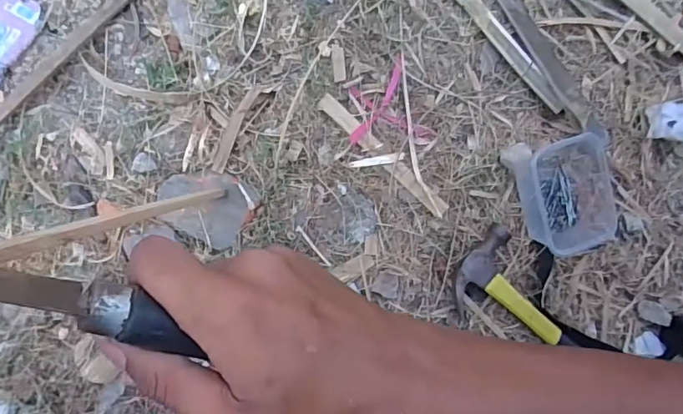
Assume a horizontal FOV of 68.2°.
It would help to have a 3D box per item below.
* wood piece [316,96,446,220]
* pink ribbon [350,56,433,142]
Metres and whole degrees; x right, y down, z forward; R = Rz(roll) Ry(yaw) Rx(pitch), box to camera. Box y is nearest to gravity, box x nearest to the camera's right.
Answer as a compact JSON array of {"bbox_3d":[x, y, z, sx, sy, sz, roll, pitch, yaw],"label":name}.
[{"bbox_3d":[0.043,-0.052,0.517,0.171,0.011,0.017,43,89,-4],"label":"wood piece"},{"bbox_3d":[0.041,-0.099,0.517,0.081,0.013,0.086,-25,94,-3],"label":"pink ribbon"}]

